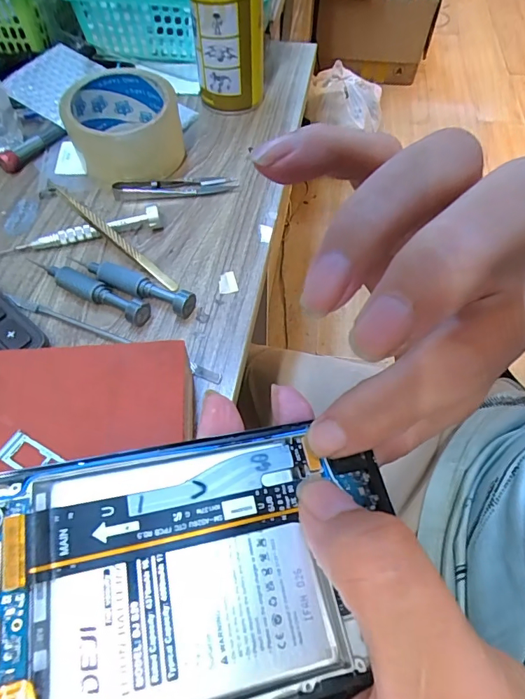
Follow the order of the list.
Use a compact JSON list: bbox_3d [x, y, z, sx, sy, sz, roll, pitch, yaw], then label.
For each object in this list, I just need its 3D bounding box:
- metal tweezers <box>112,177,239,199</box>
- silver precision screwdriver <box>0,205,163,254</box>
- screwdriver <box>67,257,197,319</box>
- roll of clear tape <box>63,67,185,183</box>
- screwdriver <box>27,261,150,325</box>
[{"bbox_3d":[-0.075,-0.142,0.378,0.103,0.008,0.022,-6,57,-4],"label":"metal tweezers"},{"bbox_3d":[-0.141,-0.091,0.338,0.122,0.015,0.017,-17,59,-11],"label":"silver precision screwdriver"},{"bbox_3d":[-0.094,-0.048,0.312,0.099,0.016,0.016,22,59,13],"label":"screwdriver"},{"bbox_3d":[-0.121,-0.200,0.388,0.092,0.056,0.092,0,57,0],"label":"roll of clear tape"},{"bbox_3d":[-0.125,-0.045,0.310,0.103,0.016,0.016,26,60,15],"label":"screwdriver"}]

